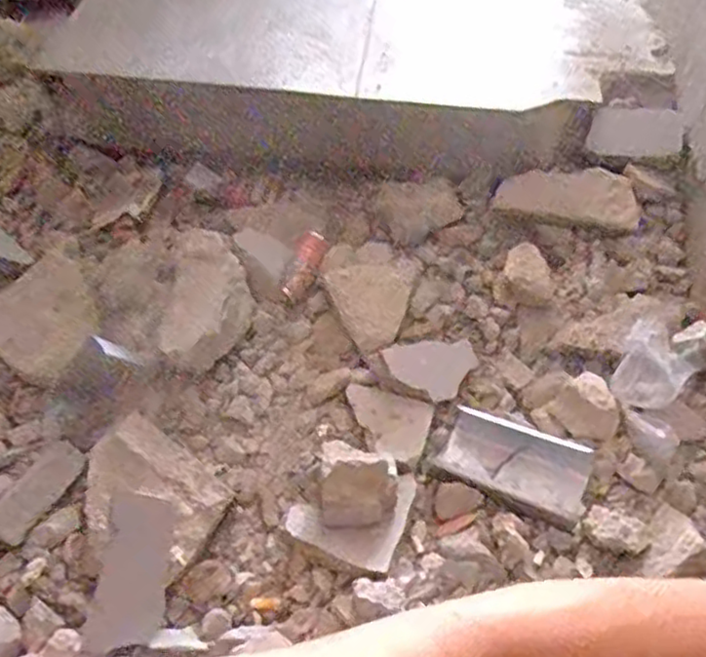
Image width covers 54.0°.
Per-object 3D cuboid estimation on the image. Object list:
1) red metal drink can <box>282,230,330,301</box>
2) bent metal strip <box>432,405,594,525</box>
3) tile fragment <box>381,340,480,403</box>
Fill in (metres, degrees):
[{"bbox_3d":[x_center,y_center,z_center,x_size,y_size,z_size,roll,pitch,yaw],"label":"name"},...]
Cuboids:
[{"bbox_3d":[-0.057,-0.075,0.836,0.034,0.030,0.099,14,49,10],"label":"red metal drink can"},{"bbox_3d":[0.162,0.133,0.693,0.142,0.016,0.087,23,51,17],"label":"bent metal strip"},{"bbox_3d":[0.087,0.044,0.739,0.098,0.005,0.070,-5,49,-7],"label":"tile fragment"}]

